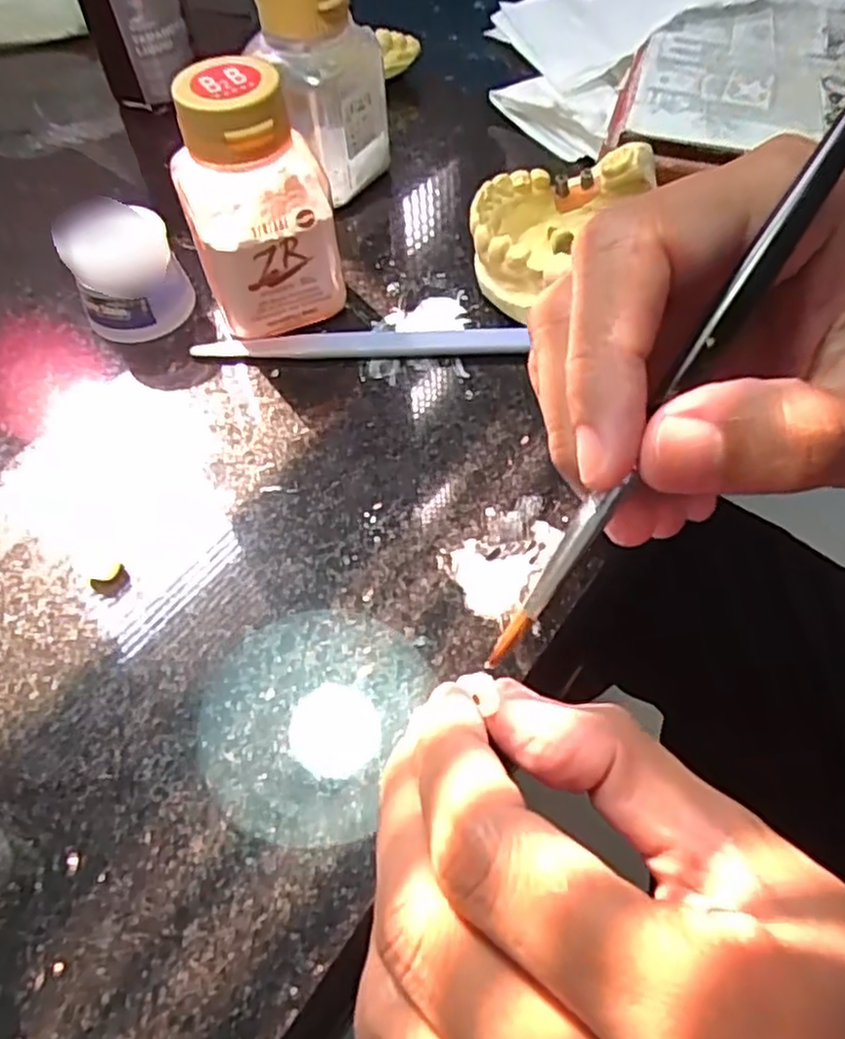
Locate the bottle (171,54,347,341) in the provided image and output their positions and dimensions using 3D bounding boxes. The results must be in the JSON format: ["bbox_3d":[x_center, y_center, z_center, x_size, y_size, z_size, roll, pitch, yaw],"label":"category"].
[{"bbox_3d":[-0.050,-0.094,0.216,0.041,0.071,0.033,-18,58,-10],"label":"bottle"}]

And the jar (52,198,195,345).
[{"bbox_3d":[-0.096,-0.081,0.233,0.033,0.033,0.028,-24,60,-14],"label":"jar"}]

